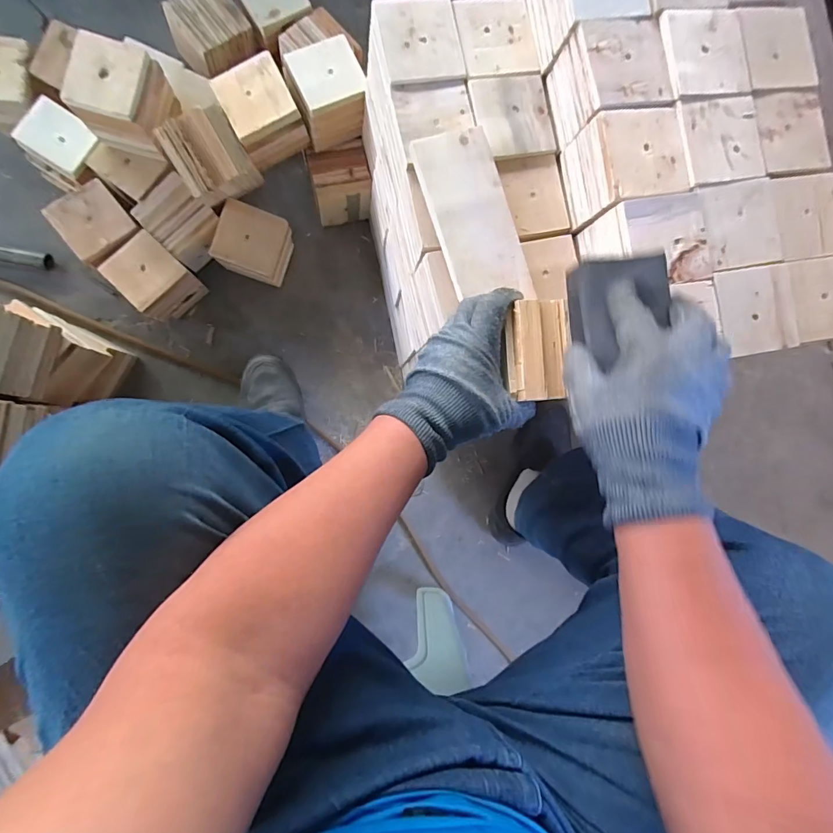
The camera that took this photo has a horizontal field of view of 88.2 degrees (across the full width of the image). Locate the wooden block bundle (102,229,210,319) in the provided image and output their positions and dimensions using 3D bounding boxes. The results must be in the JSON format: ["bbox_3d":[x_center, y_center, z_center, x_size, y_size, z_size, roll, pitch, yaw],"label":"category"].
[{"bbox_3d":[-0.408,-0.211,0.676,0.100,0.086,0.096,44,84,-5],"label":"wooden block bundle"}]

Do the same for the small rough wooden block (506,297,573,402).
[{"bbox_3d":[0.114,-0.061,0.397,0.057,0.017,0.090,-4,89,-8],"label":"small rough wooden block"}]

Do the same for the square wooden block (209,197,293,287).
[{"bbox_3d":[-0.265,-0.273,0.696,0.104,0.090,0.099,14,87,-8],"label":"square wooden block"}]

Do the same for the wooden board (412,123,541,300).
[{"bbox_3d":[0.063,-0.217,0.471,0.085,0.011,0.186,-18,92,-8],"label":"wooden board"}]

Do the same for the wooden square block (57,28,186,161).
[{"bbox_3d":[-0.404,-0.438,0.602,0.106,0.111,0.103,16,87,-8],"label":"wooden square block"}]

